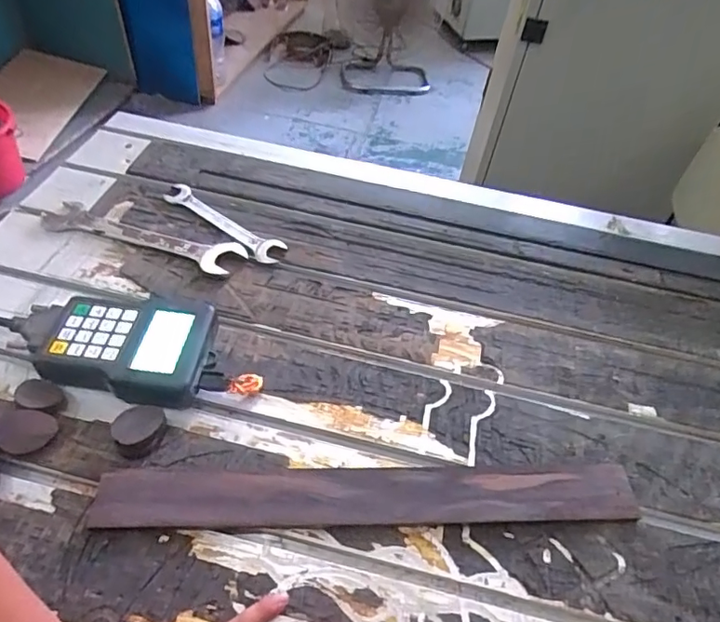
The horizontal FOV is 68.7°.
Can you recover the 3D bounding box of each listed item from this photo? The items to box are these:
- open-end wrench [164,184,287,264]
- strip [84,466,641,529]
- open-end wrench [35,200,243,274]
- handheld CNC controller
[{"bbox_3d":[-0.173,-0.114,0.668,0.187,0.011,0.037,30,52,19],"label":"open-end wrench"},{"bbox_3d":[0.015,0.159,0.451,0.452,0.015,0.048,1,49,-6],"label":"strip"},{"bbox_3d":[-0.265,-0.091,0.635,0.249,0.012,0.050,16,49,7],"label":"open-end wrench"},{"bbox_3d":[-0.230,0.036,0.512,0.204,0.038,0.108,5,48,-3],"label":"handheld CNC controller"}]

